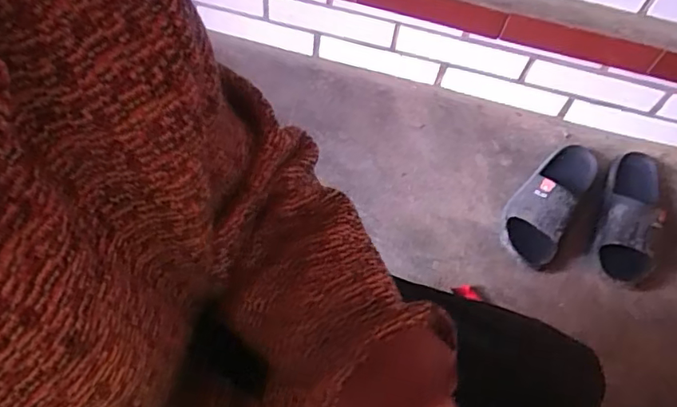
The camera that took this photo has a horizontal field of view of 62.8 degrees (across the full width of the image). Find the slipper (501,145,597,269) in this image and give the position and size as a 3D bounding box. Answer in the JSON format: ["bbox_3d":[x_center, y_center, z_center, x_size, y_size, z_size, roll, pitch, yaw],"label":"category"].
[{"bbox_3d":[0.363,-0.010,0.962,0.099,0.069,0.242,31,65,13],"label":"slipper"}]

